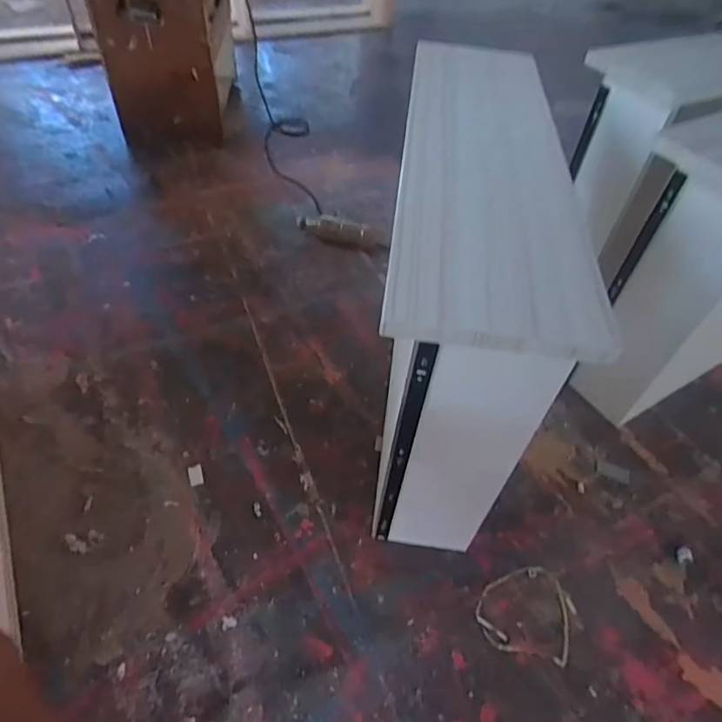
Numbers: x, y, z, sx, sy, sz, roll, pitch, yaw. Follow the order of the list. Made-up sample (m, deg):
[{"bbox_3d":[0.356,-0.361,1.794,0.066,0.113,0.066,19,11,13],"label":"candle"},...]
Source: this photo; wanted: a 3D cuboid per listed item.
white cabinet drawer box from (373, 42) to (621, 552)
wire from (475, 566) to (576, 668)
[{"bbox_3d":[0.135,-0.083,0.750,0.185,0.452,0.696,7,48,2],"label":"white cabinet drawer box"},{"bbox_3d":[0.236,0.346,0.724,0.127,0.025,0.137,1,49,-1],"label":"wire"}]

